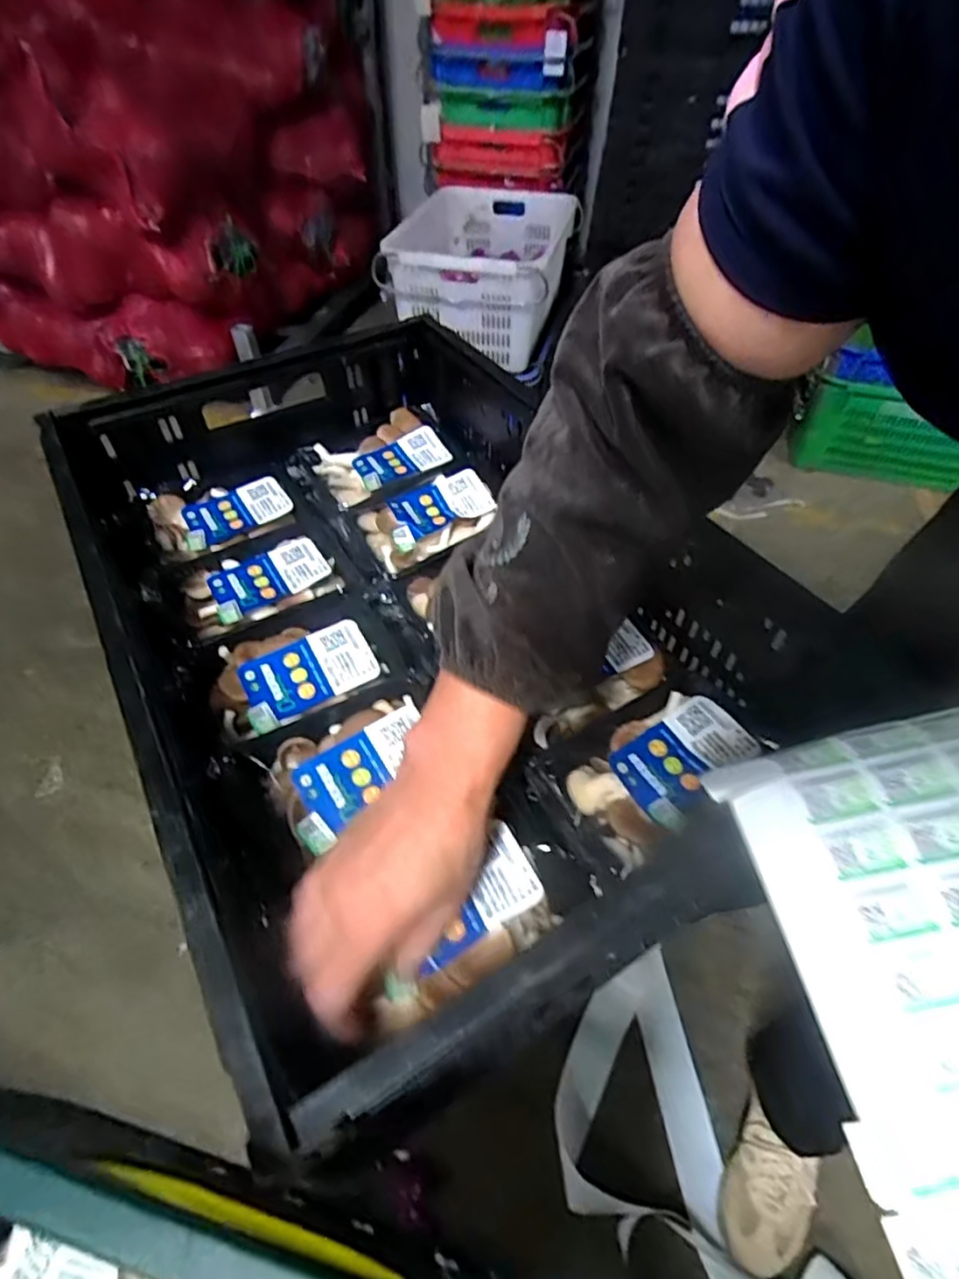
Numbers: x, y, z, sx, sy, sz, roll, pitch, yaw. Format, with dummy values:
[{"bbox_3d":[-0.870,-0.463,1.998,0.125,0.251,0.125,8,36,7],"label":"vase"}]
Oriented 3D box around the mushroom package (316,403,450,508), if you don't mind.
[{"bbox_3d":[-0.102,-0.198,0.683,0.152,0.039,0.110,-35,58,-27],"label":"mushroom package"}]

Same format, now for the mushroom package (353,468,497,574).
[{"bbox_3d":[-0.050,-0.123,0.618,0.129,0.039,0.094,-22,53,-19],"label":"mushroom package"}]

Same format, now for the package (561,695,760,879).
[{"bbox_3d":[0.122,0.099,0.449,0.113,0.052,0.082,-29,56,-24],"label":"package"}]

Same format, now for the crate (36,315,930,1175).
[{"bbox_3d":[-0.064,-0.043,0.497,0.398,0.152,0.601,-24,54,-21],"label":"crate"}]

